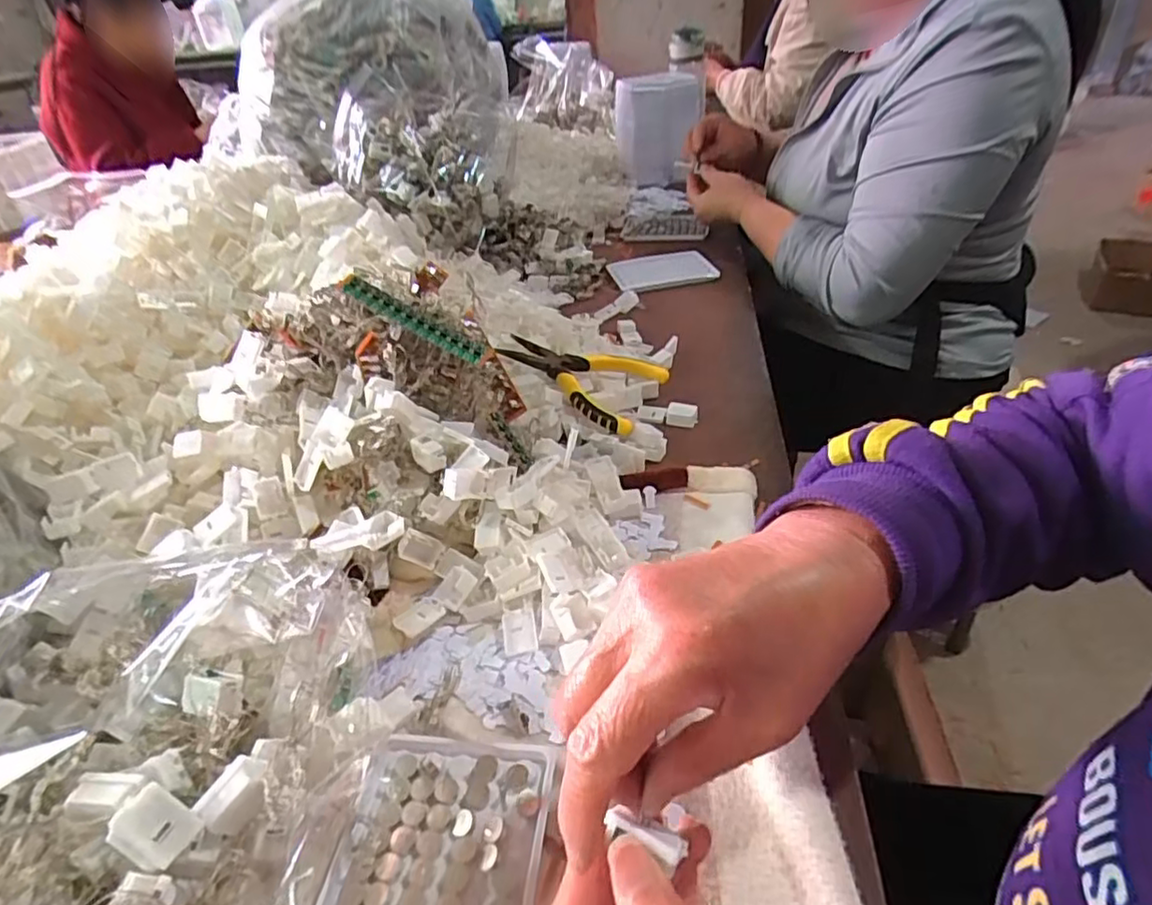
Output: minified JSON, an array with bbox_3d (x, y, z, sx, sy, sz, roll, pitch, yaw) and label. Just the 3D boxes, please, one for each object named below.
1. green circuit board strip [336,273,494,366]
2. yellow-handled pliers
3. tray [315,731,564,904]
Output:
[{"bbox_3d":[-0.126,-0.101,0.491,0.133,0.014,0.019,29,45,4],"label":"green circuit board strip"},{"bbox_3d":[0.006,-0.074,0.596,0.149,0.036,0.093,20,44,30],"label":"yellow-handled pliers"},{"bbox_3d":[-0.063,0.185,0.280,0.092,0.011,0.130,2,38,10],"label":"tray"}]

